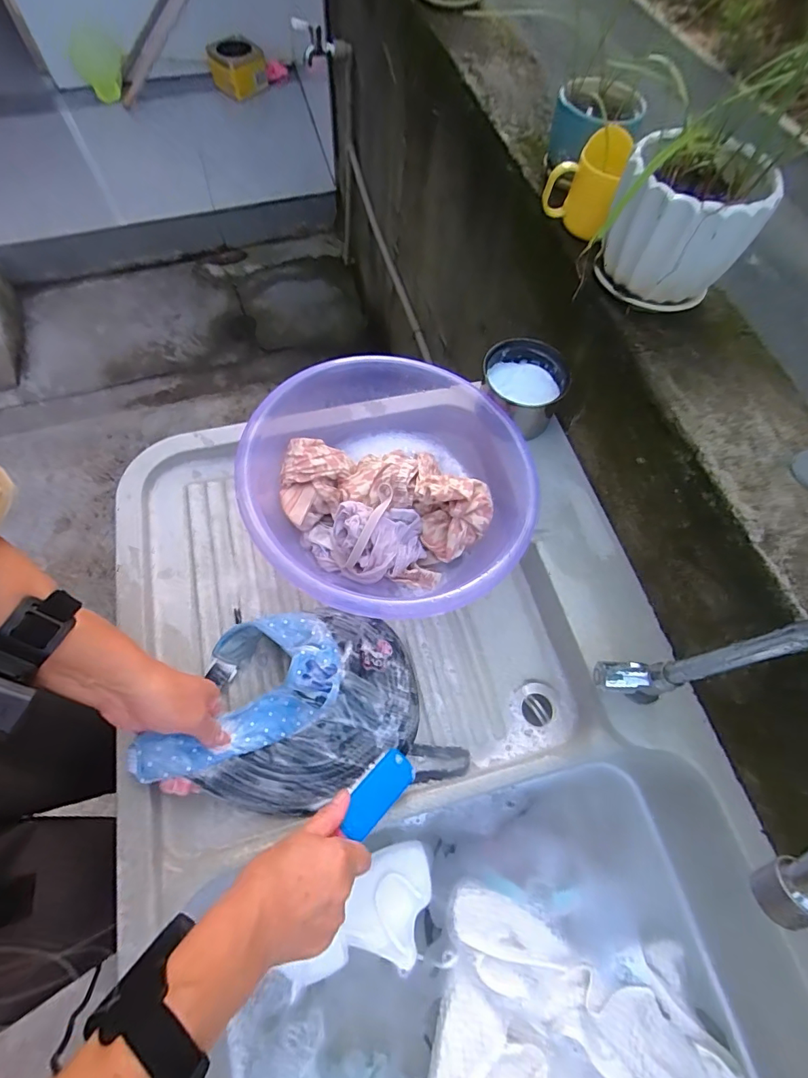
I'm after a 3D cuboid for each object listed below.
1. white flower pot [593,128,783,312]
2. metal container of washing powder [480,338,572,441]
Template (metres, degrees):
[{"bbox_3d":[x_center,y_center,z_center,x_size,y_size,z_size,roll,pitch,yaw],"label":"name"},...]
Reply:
[{"bbox_3d":[0.260,-0.293,0.448,0.128,0.110,0.099,8,65,2],"label":"white flower pot"},{"bbox_3d":[0.147,-0.183,0.590,0.102,0.070,0.106,13,66,4],"label":"metal container of washing powder"}]

